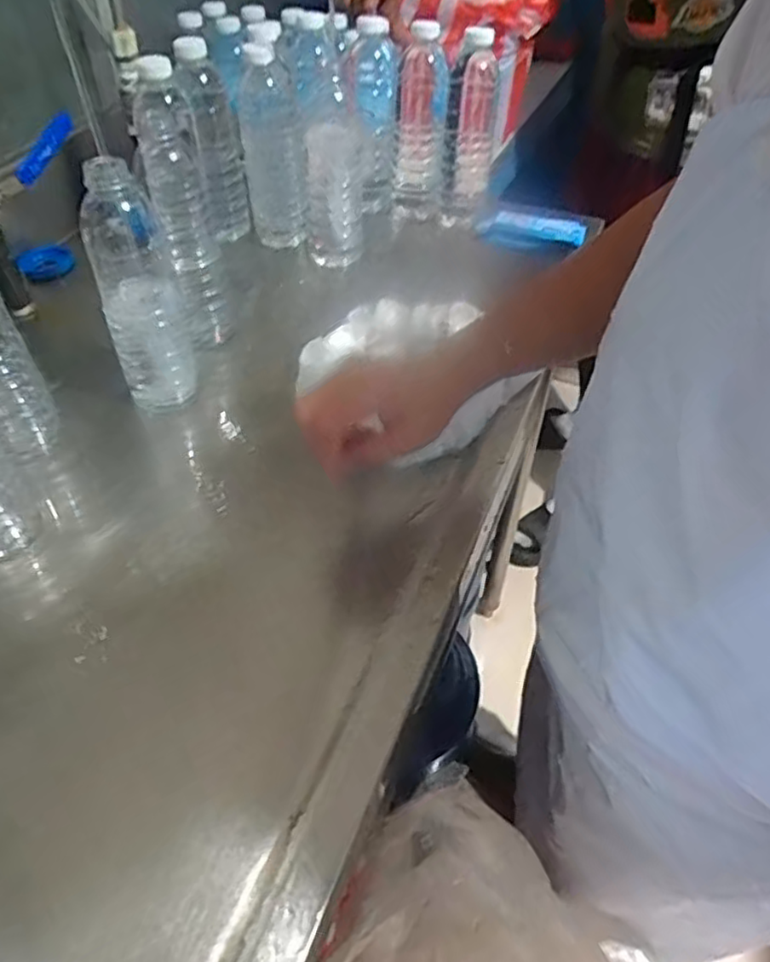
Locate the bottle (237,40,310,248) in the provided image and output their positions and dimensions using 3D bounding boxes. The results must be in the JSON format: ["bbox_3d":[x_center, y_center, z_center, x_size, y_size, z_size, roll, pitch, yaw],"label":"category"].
[{"bbox_3d":[-0.121,-0.357,0.744,0.067,0.201,0.055,-10,47,-9],"label":"bottle"}]

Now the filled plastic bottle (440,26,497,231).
[{"bbox_3d":[0.098,-0.394,0.775,0.057,0.204,0.052,4,47,4],"label":"filled plastic bottle"}]

